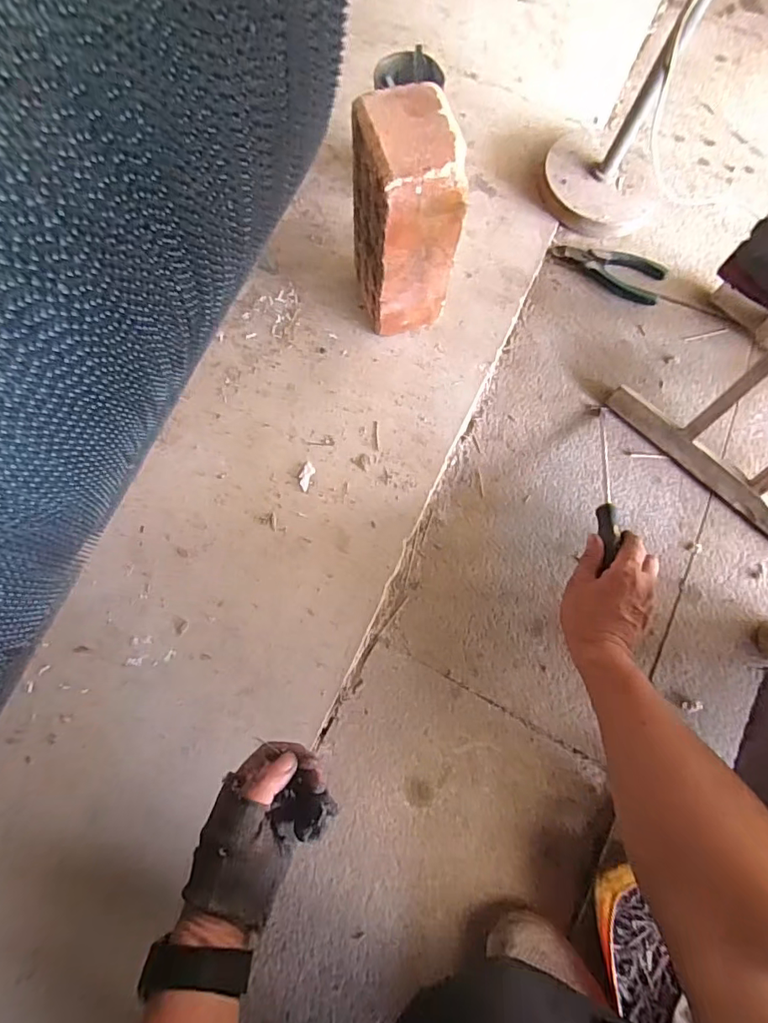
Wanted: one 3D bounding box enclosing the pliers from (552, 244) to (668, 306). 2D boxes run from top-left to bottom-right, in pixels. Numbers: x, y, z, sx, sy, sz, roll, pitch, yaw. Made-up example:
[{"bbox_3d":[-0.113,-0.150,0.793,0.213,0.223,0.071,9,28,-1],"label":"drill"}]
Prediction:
[{"bbox_3d":[0.307,-0.333,0.699,0.150,0.012,0.060,24,75,6],"label":"pliers"}]

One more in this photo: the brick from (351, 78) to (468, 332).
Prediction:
[{"bbox_3d":[0.021,-0.305,0.562,0.091,0.228,0.113,-18,75,-7],"label":"brick"}]

